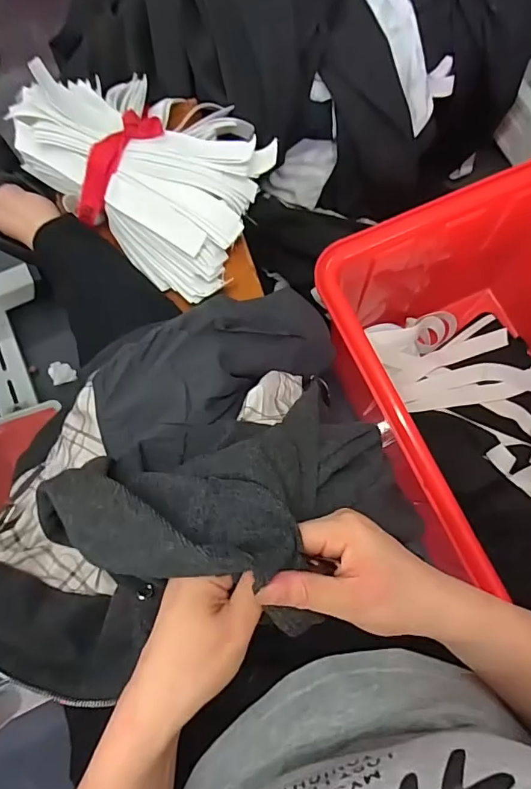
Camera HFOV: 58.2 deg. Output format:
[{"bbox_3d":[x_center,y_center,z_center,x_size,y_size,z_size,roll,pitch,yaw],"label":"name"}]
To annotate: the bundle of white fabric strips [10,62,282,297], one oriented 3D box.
[{"bbox_3d":[-0.131,-0.307,0.614,0.302,0.089,0.245,39,79,8],"label":"bundle of white fabric strips"}]

